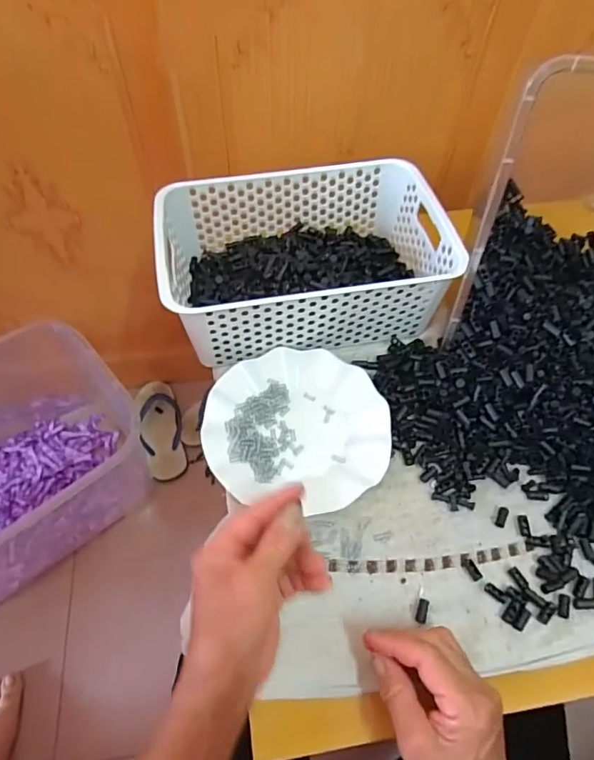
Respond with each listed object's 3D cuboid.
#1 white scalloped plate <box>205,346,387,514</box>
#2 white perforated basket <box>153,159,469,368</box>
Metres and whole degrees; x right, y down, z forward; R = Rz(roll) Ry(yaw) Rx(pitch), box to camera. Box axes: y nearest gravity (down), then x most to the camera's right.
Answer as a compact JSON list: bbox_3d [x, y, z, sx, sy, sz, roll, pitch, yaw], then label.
[{"bbox_3d":[0.000,0.044,0.489,0.181,0.016,0.177,1,57,-1],"label":"white scalloped plate"},{"bbox_3d":[0.005,-0.141,0.549,0.302,0.092,0.198,-9,58,-7],"label":"white perforated basket"}]

